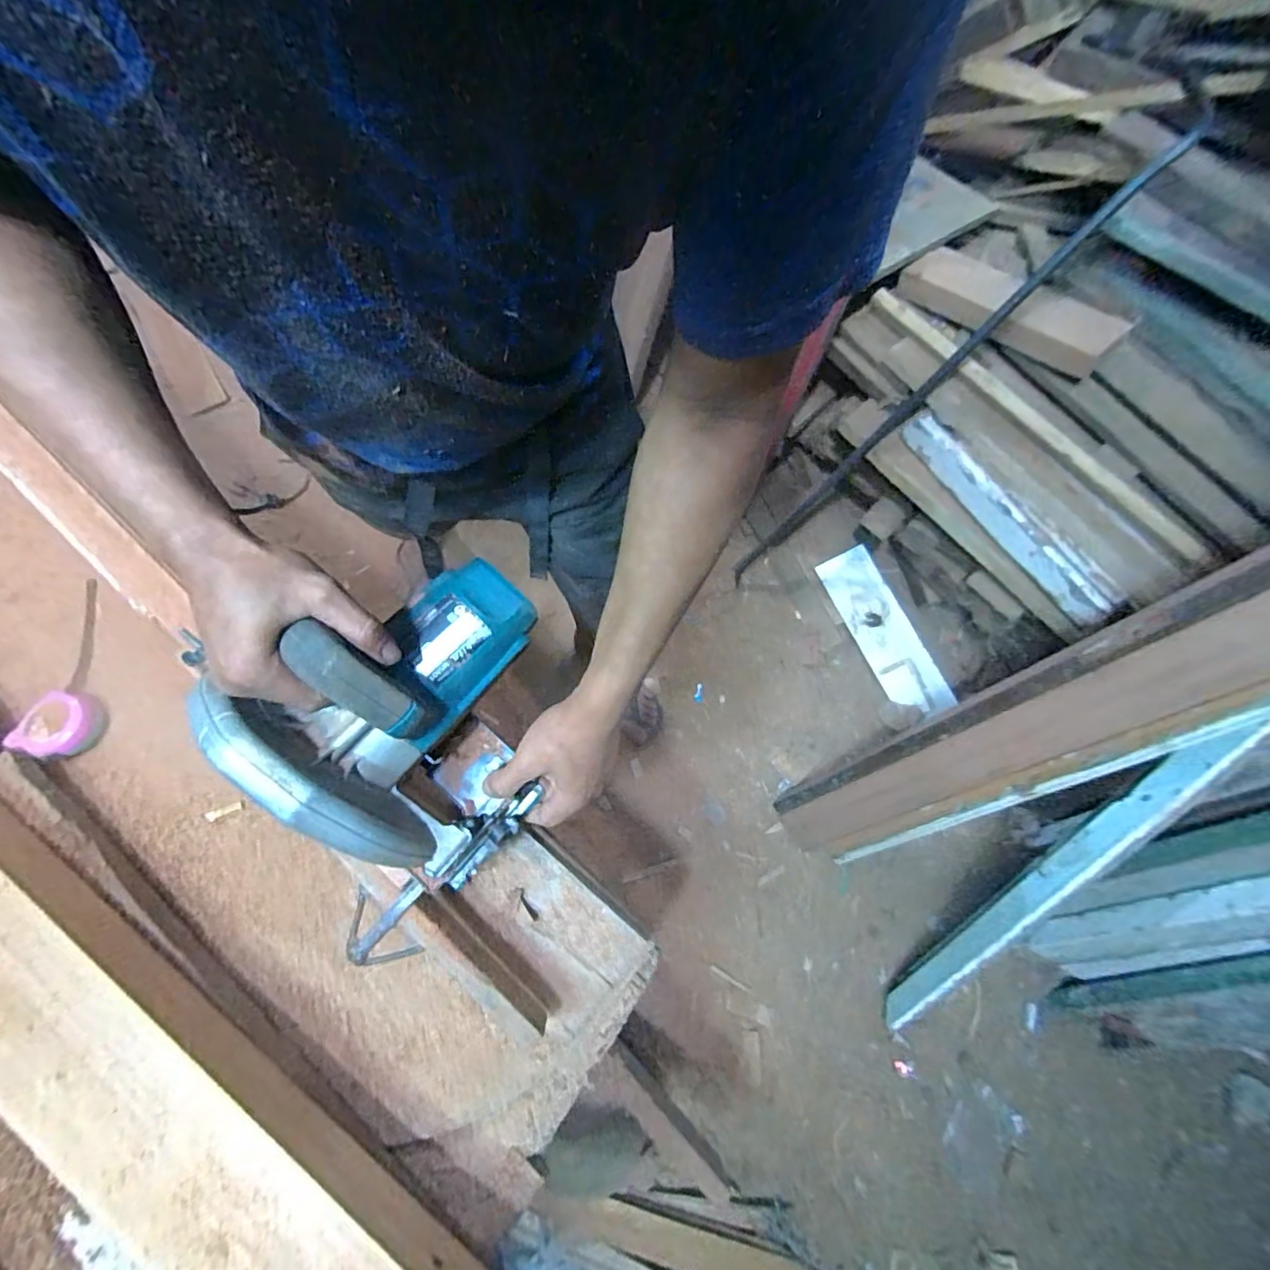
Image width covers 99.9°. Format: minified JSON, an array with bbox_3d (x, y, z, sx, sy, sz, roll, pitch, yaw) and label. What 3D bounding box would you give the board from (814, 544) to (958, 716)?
[{"bbox_3d":[0.573,-0.006,1.236,0.128,0.028,0.404,-27,81,9],"label":"board"}]

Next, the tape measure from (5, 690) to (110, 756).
[{"bbox_3d":[-0.600,0.094,0.558,0.064,0.028,0.062,14,71,5],"label":"tape measure"}]

